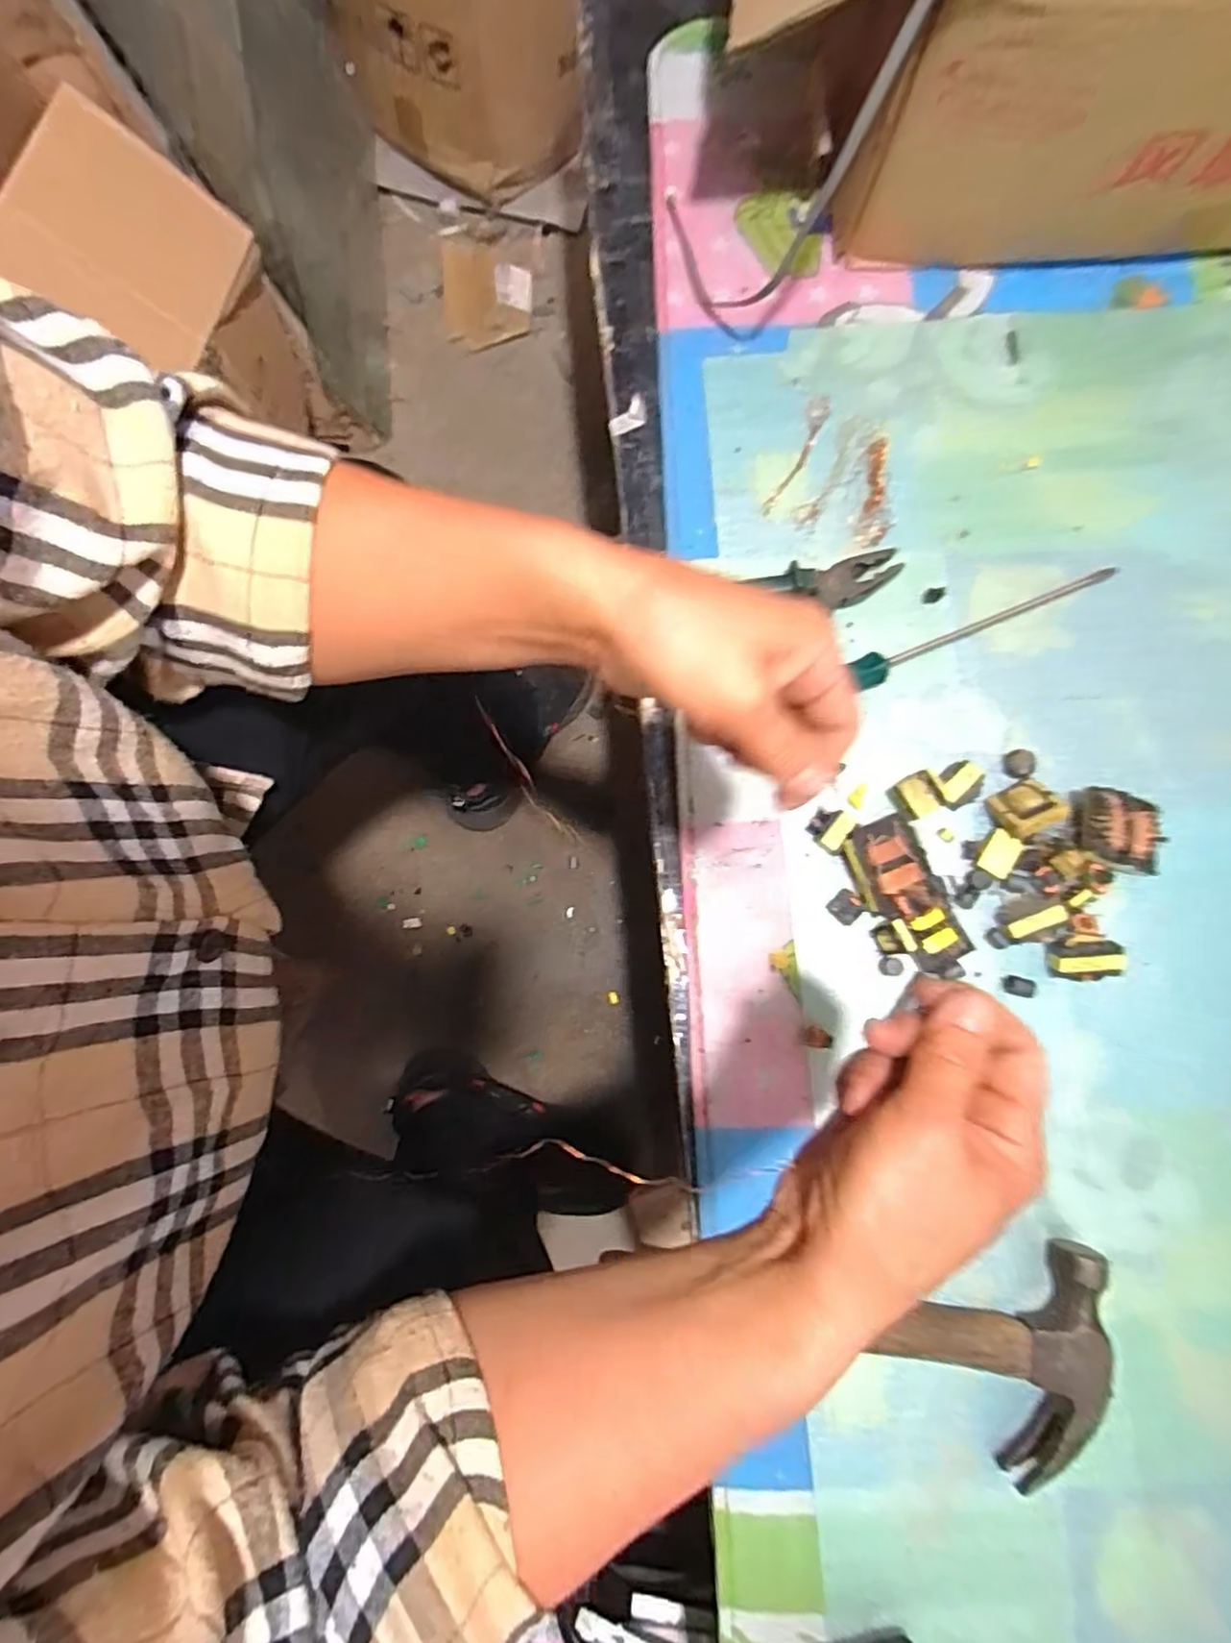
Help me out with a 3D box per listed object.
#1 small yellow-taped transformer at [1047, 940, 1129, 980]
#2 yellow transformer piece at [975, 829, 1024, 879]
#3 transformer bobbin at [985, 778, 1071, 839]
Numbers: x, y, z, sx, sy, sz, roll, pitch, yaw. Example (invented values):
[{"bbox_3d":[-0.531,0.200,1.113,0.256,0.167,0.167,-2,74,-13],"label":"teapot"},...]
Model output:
[{"bbox_3d":[0.312,0.092,0.438,0.045,0.018,0.025,-2,79,1],"label":"small yellow-taped transformer"},{"bbox_3d":[0.264,0.023,0.455,0.022,0.008,0.030,32,82,7],"label":"yellow transformer piece"},{"bbox_3d":[0.278,-0.009,0.447,0.031,0.029,0.033,-26,80,-4],"label":"transformer bobbin"}]

